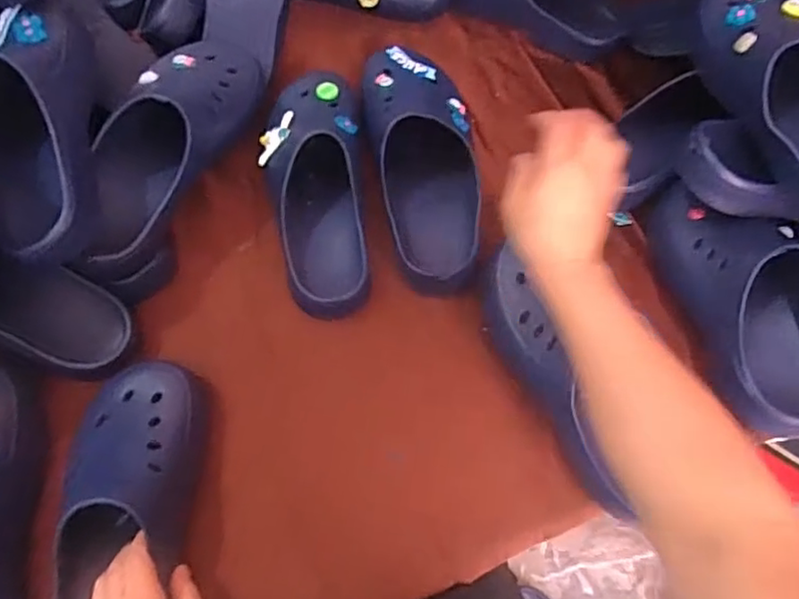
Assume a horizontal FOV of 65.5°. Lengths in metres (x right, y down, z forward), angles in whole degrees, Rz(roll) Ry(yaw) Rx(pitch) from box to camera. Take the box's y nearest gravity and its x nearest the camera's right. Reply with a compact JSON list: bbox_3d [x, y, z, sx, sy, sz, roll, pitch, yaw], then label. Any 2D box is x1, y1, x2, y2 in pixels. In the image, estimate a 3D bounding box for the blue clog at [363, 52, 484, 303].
[{"bbox_3d":[0.026,-0.158,0.675,0.103,0.088,0.280,-9,63,-5],"label":"blue clog"}]

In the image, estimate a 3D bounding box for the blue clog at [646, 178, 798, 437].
[{"bbox_3d":[0.336,0.001,0.606,0.109,0.089,0.258,-7,63,-3],"label":"blue clog"}]

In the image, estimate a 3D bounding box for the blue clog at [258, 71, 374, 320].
[{"bbox_3d":[-0.087,-0.123,0.669,0.105,0.104,0.275,-8,63,-4],"label":"blue clog"}]

